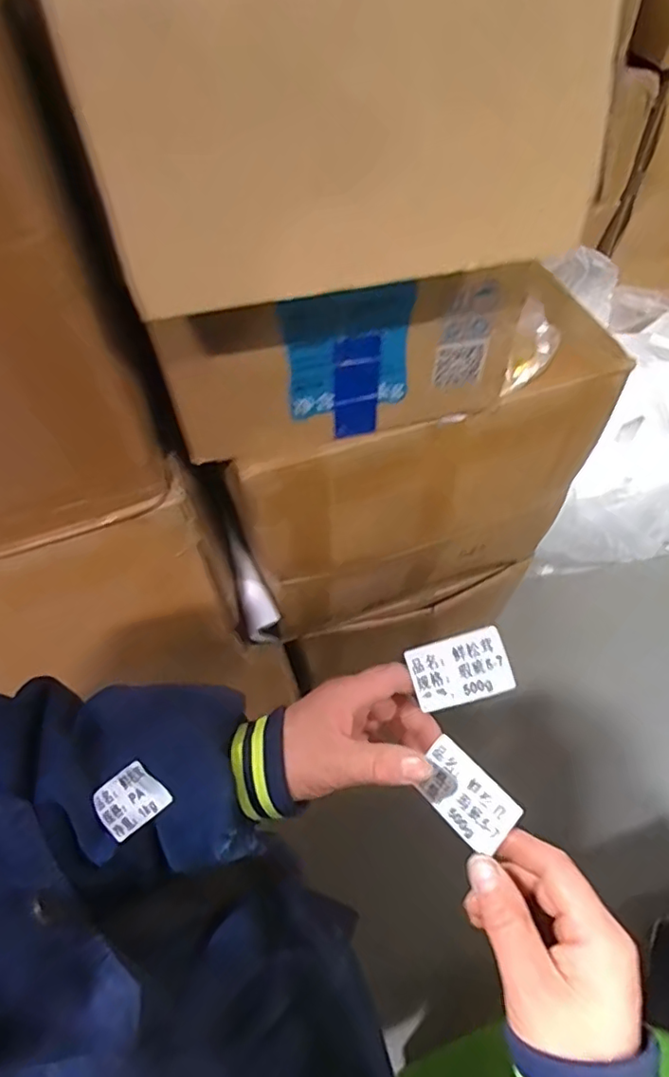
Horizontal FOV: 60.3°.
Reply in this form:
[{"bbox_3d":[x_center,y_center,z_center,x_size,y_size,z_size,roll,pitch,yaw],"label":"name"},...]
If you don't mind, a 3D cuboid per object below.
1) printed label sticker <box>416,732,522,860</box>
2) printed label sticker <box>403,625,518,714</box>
[{"bbox_3d":[0.076,0.151,0.337,0.057,0.004,0.038,37,102,36],"label":"printed label sticker"},{"bbox_3d":[0.080,0.083,0.364,0.060,0.004,0.041,-18,83,1],"label":"printed label sticker"}]

